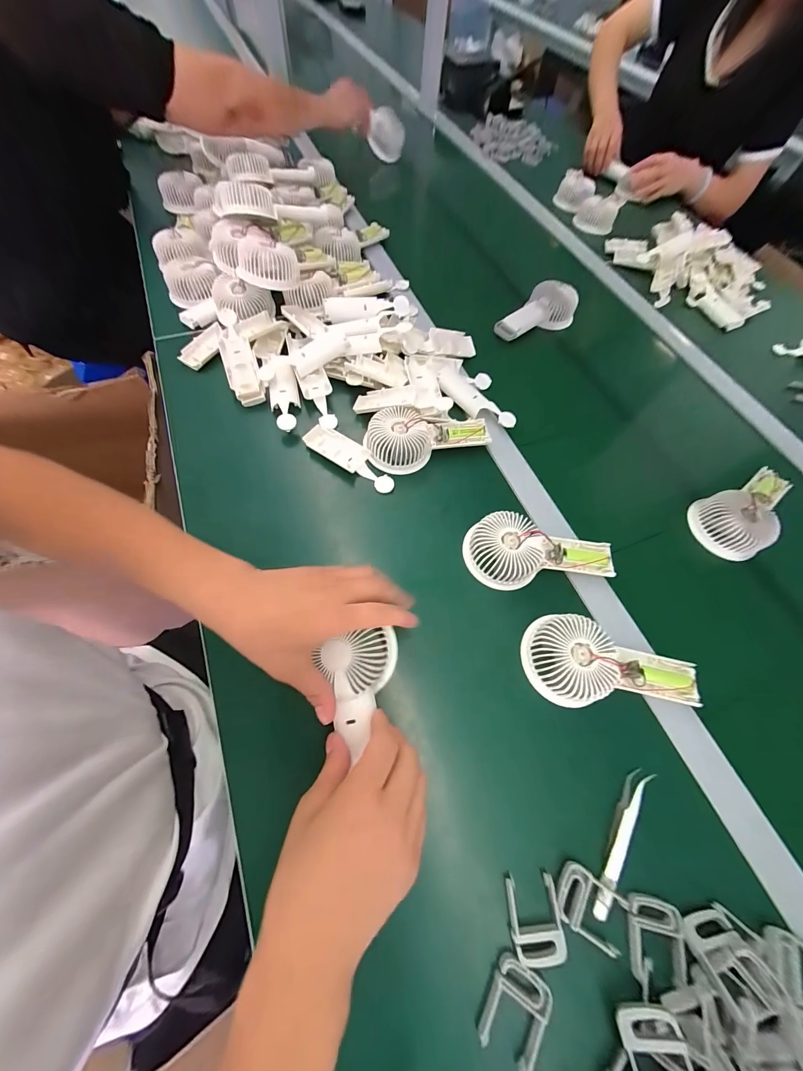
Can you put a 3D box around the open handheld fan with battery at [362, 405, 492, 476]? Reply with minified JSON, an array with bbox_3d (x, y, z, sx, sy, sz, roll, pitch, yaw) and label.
[{"bbox_3d":[0.035,-0.130,0.444,0.160,0.032,0.075,-6,65,-8],"label":"open handheld fan with battery"}]

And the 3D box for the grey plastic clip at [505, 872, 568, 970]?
[{"bbox_3d":[0.104,0.297,0.265,0.039,0.010,0.049,-1,65,-5],"label":"grey plastic clip"}]

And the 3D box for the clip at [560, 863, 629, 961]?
[{"bbox_3d":[0.147,0.290,0.268,0.048,0.012,0.039,32,66,10],"label":"clip"}]

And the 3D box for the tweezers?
[{"bbox_3d":[0.185,0.254,0.286,0.016,0.017,0.114,31,66,10],"label":"tweezers"}]

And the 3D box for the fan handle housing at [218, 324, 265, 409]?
[{"bbox_3d":[-0.225,-0.239,0.475,0.041,0.022,0.121,-22,84,-10],"label":"fan handle housing"}]

